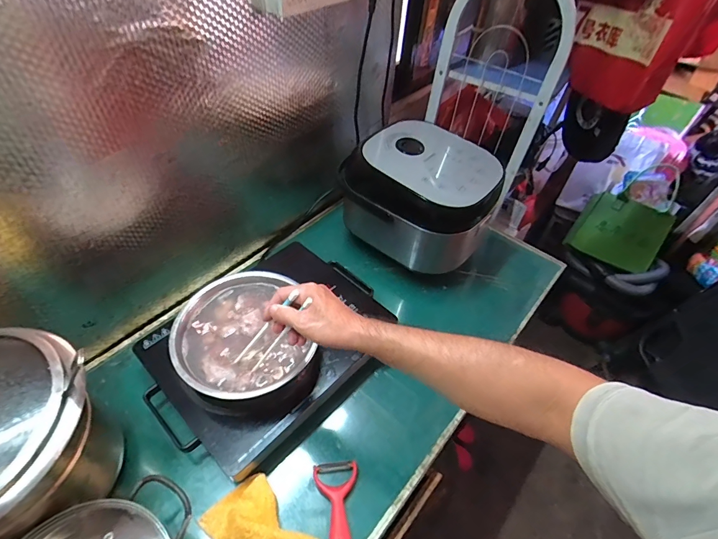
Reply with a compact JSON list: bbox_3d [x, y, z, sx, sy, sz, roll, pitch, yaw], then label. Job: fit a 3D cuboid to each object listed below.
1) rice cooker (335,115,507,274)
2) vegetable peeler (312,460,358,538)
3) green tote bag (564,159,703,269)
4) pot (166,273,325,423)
[{"bbox_3d":[0.144,-0.164,0.871,0.287,0.202,0.261,38,56,25],"label":"rice cooker"},{"bbox_3d":[-0.033,0.360,0.567,0.068,0.014,0.138,-1,49,-6],"label":"vegetable peeler"},{"bbox_3d":[1.127,-0.157,1.631,0.342,0.271,0.060,25,14,10],"label":"green tote bag"},{"bbox_3d":[-0.187,0.126,0.649,0.225,0.082,0.242,-24,55,-24],"label":"pot"}]

